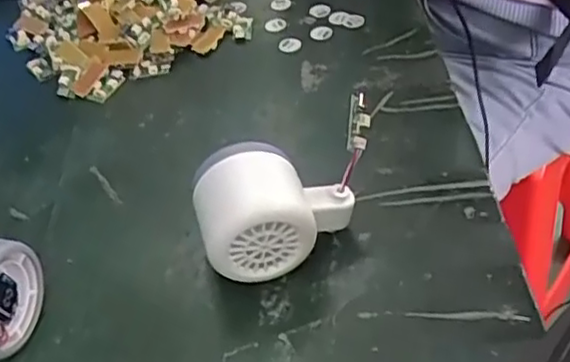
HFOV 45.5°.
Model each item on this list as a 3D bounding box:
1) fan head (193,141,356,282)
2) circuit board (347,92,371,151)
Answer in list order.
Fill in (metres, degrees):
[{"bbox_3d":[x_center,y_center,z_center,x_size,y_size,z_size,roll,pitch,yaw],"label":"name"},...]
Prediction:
[{"bbox_3d":[-0.006,0.015,0.366,0.081,0.060,0.051,-14,45,-7],"label":"fan head"},{"bbox_3d":[0.041,-0.032,0.373,0.011,0.013,0.031,4,85,12],"label":"circuit board"}]

